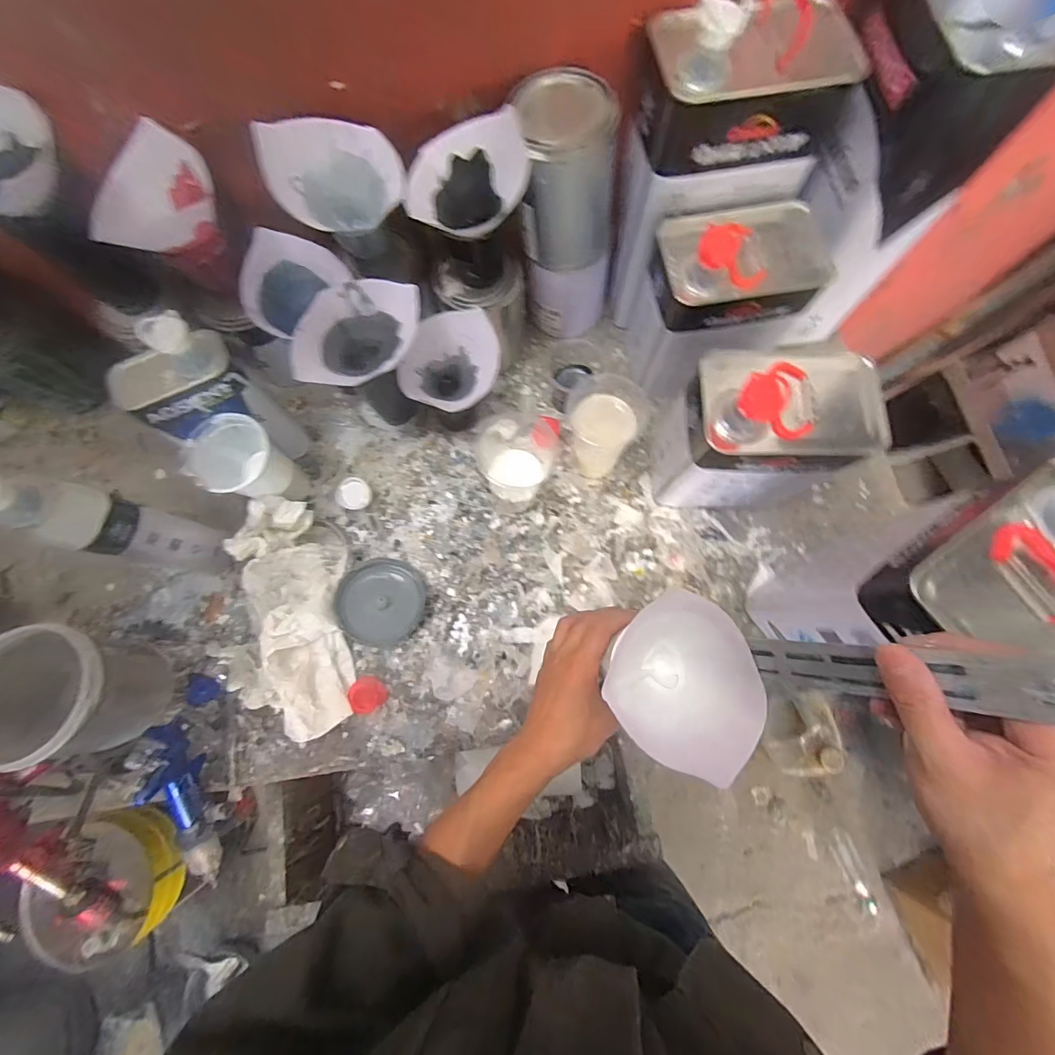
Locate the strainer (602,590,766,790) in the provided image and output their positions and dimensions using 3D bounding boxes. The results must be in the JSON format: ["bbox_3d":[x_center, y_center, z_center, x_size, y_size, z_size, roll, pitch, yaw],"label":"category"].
[{"bbox_3d":[0.119,0.126,0.366,0.103,0.084,0.124,-32,78,-6],"label":"strainer"}]

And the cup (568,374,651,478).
[{"bbox_3d":[0.088,-0.117,0.547,0.086,0.129,0.076,27,79,7],"label":"cup"}]

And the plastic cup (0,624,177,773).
[{"bbox_3d":[-0.353,0.129,0.360,0.094,0.110,0.091,0,77,1],"label":"plastic cup"}]

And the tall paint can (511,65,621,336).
[{"bbox_3d":[0.046,-0.347,0.534,0.111,0.255,0.095,7,77,3],"label":"tall paint can"}]

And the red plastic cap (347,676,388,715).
[{"bbox_3d":[-0.190,0.198,0.536,0.040,0.011,0.039,0,77,1],"label":"red plastic cap"}]

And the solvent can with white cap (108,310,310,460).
[{"bbox_3d":[-0.345,-0.128,0.511,0.104,0.229,0.068,-27,78,-5],"label":"solvent can with white cap"}]

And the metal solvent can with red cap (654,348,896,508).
[{"bbox_3d":[0.253,-0.094,0.496,0.180,0.213,0.101,-1,77,1],"label":"metal solvent can with red cap"}]

